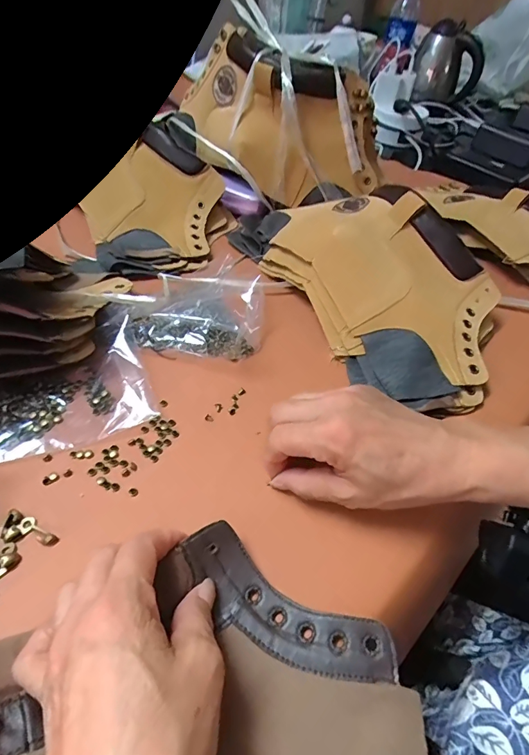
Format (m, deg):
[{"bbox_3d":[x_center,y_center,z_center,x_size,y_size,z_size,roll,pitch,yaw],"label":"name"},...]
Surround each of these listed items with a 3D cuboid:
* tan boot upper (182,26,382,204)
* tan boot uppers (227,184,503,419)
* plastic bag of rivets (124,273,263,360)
[{"bbox_3d":[0.012,-0.294,0.487,0.248,0.125,0.088,23,49,15],"label":"tan boot upper"},{"bbox_3d":[0.085,-0.110,0.398,0.159,0.082,0.318,-28,56,-28],"label":"tan boot uppers"},{"bbox_3d":[-0.059,-0.070,0.398,0.111,0.016,0.123,4,47,-1],"label":"plastic bag of rivets"}]

